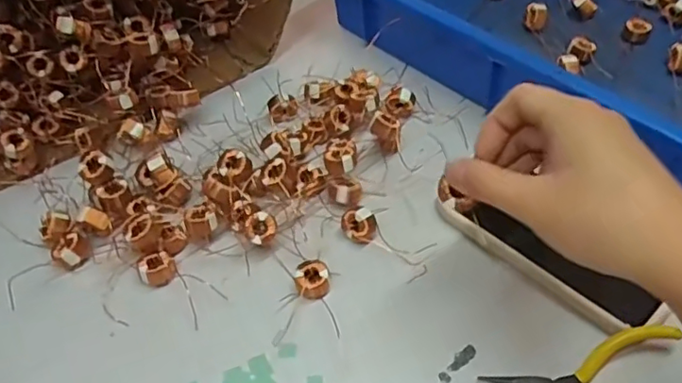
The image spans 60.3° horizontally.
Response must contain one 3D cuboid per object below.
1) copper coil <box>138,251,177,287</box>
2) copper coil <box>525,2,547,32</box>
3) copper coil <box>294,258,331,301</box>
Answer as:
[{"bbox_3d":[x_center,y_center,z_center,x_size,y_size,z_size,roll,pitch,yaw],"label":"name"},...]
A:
[{"bbox_3d":[-0.130,0.056,0.417,0.024,0.015,0.020,-25,53,-17],"label":"copper coil"},{"bbox_3d":[0.193,-0.173,0.580,0.020,0.021,0.017,14,52,15],"label":"copper coil"},{"bbox_3d":[-0.020,0.061,0.406,0.023,0.013,0.026,-9,50,-5],"label":"copper coil"}]

